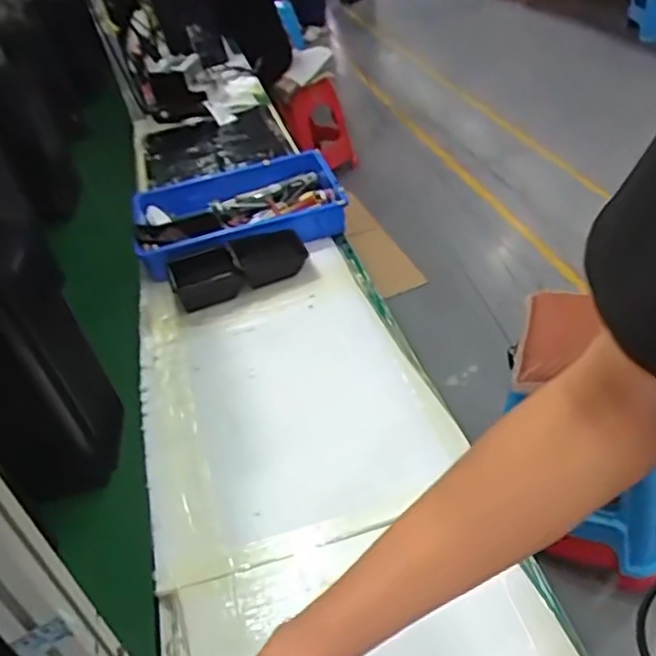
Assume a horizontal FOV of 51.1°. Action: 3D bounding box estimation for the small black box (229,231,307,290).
[{"bbox_3d":[-0.113,-0.144,1.349,0.137,0.057,0.108,-21,35,-8],"label":"small black box"}]

